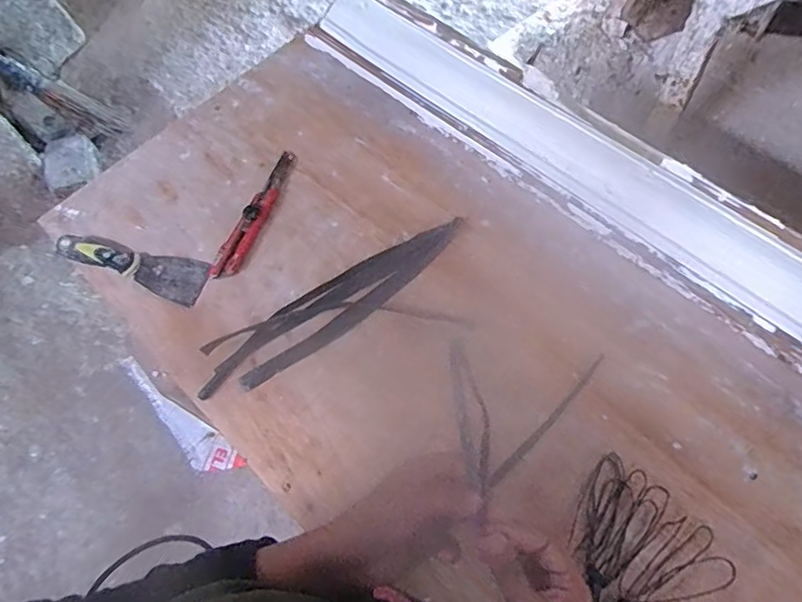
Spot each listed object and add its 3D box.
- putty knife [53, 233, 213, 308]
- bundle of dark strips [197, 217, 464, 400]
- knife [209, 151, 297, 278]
[{"bbox_3d":[-0.319,-0.047,0.667,0.187,0.022,0.055,17,67,11],"label":"putty knife"},{"bbox_3d":[-0.073,0.000,0.639,0.333,0.010,0.072,-33,67,-12],"label":"bundle of dark strips"},{"bbox_3d":[-0.176,-0.110,0.693,0.033,0.012,0.192,20,68,12],"label":"knife"}]

